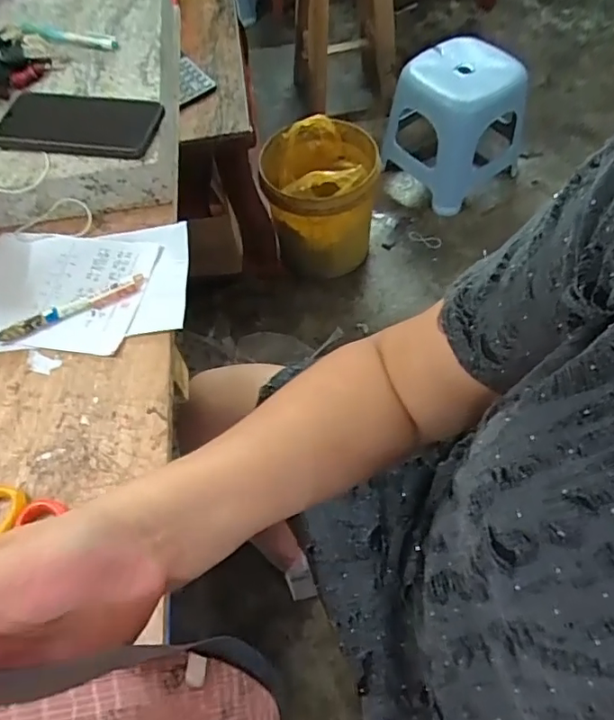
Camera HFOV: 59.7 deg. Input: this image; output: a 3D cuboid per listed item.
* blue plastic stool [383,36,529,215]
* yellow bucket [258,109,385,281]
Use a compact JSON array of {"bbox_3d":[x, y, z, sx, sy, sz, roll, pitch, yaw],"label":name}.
[{"bbox_3d":[0.391,-0.630,1.425,0.303,0.305,0.294,-40,64,-18],"label":"blue plastic stool"},{"bbox_3d":[0.040,-0.409,1.300,0.263,0.282,0.278,-2,59,3],"label":"yellow bucket"}]

